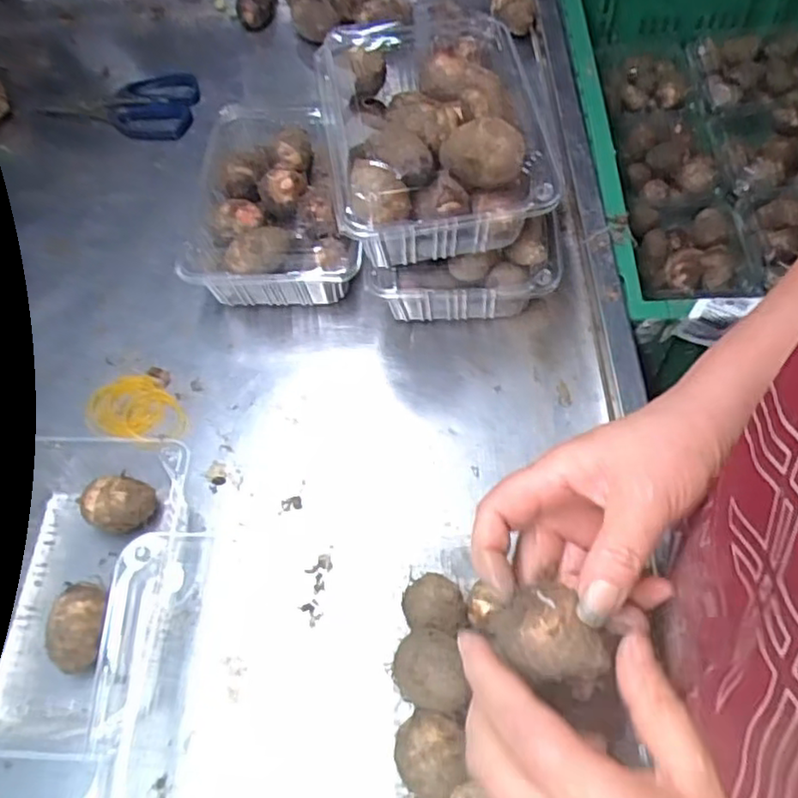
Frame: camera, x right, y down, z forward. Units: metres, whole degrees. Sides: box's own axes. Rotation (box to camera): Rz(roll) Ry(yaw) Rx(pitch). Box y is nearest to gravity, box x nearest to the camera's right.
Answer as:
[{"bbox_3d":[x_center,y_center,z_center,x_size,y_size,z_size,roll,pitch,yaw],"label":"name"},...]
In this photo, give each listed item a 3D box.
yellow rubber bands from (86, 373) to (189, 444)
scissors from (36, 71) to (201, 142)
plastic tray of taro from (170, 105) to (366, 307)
[{"bbox_3d":[-0.188,0.009,0.468,0.076,0.008,0.052,32,68,18],"label":"yellow rubber bands"},{"bbox_3d":[-0.263,-0.268,0.620,0.145,0.020,0.071,-11,62,-3],"label":"scissors"},{"bbox_3d":[-0.098,-0.149,0.515,0.127,0.072,0.174,-6,62,0],"label":"plastic tray of taro"}]

